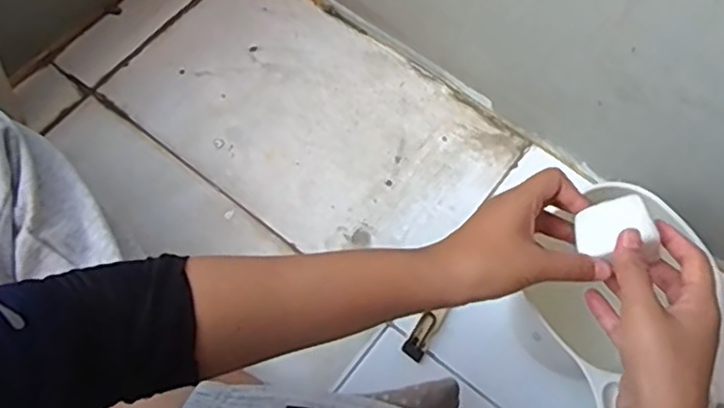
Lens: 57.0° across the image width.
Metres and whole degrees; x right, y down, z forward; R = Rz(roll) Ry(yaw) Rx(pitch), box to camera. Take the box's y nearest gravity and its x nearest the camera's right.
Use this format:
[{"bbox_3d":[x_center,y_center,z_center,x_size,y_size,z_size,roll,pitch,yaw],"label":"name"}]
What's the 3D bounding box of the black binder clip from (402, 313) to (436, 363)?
[{"bbox_3d":[0.055,0.122,0.613,0.019,0.008,0.044,28,83,11],"label":"black binder clip"}]

